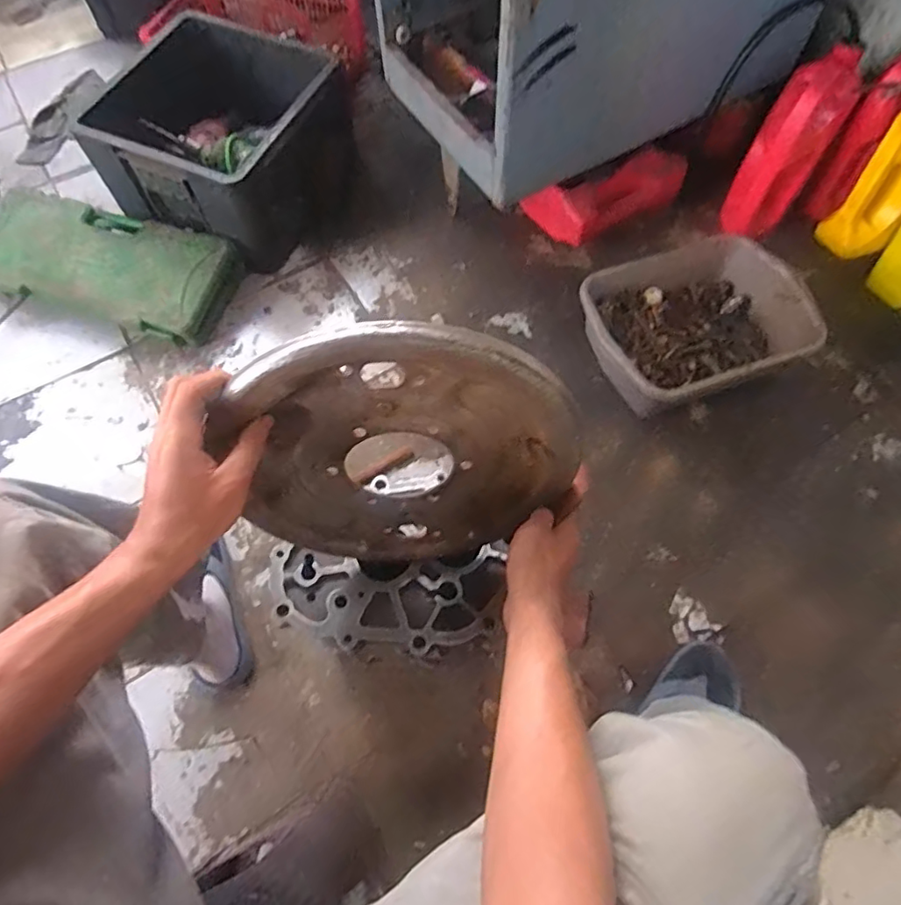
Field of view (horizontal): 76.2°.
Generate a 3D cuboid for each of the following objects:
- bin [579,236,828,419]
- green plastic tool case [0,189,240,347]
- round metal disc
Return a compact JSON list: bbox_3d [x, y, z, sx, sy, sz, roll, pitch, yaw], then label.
[{"bbox_3d":[0.407,-0.213,0.985,0.353,0.141,0.267,-16,65,-7],"label":"bin"},{"bbox_3d":[-0.666,-0.356,1.103,0.496,0.085,0.210,16,65,9],"label":"green plastic tool case"},{"bbox_3d":[-0.036,0.015,0.488,0.272,0.307,0.016,-5,53,0],"label":"round metal disc"}]

